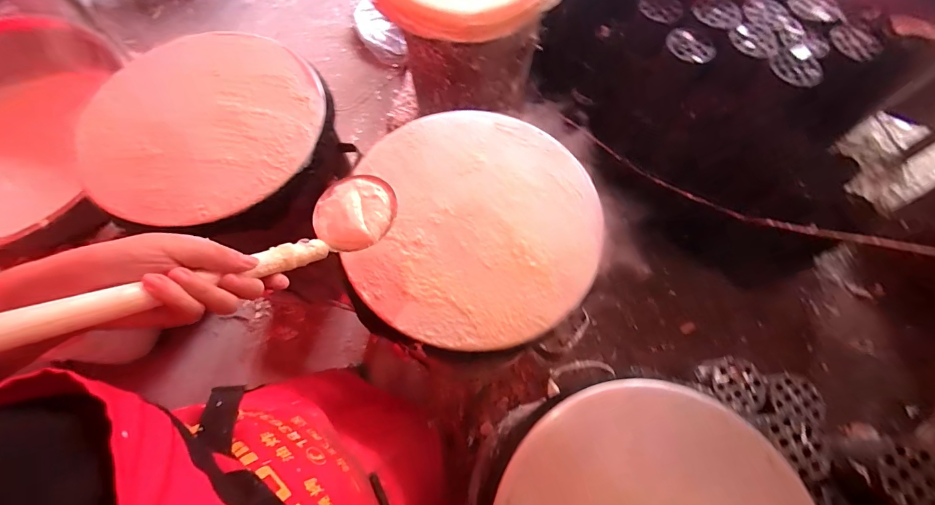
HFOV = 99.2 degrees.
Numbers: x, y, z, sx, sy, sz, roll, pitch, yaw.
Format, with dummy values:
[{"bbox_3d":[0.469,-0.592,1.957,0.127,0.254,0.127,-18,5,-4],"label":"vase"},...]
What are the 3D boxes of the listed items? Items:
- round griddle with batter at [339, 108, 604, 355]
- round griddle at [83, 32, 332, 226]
[{"bbox_3d":[0.016,-0.053,0.572,0.338,0.019,0.368,1,67,-2],"label":"round griddle with batter"},{"bbox_3d":[-0.414,-0.212,0.628,0.352,0.022,0.357,1,67,-2],"label":"round griddle"}]

